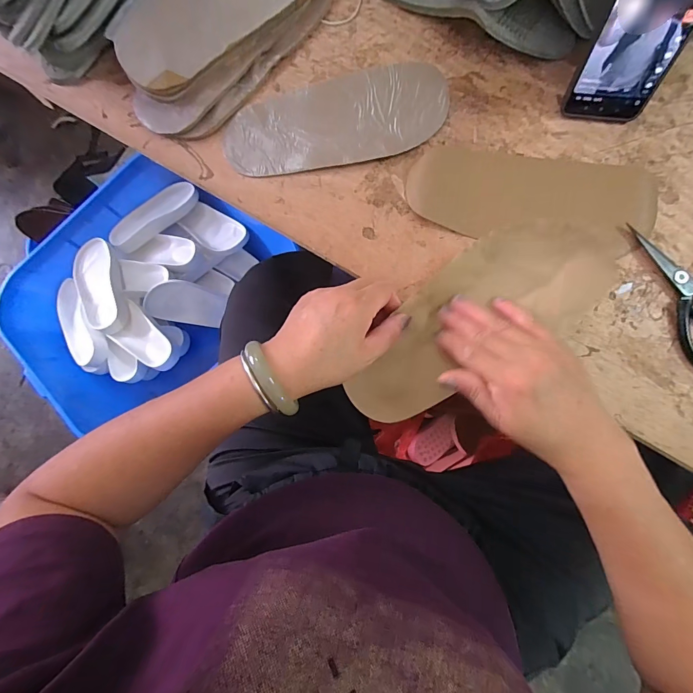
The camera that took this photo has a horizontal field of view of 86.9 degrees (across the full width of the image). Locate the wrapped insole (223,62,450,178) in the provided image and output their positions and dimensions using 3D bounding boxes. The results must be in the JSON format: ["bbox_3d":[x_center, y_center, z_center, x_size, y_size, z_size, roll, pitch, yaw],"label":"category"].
[{"bbox_3d":[-0.011,-0.246,0.400,0.242,0.008,0.104,-17,80,0],"label":"wrapped insole"}]

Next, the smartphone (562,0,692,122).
[{"bbox_3d":[0.262,-0.282,0.314,0.079,0.164,0.008,9,59,6],"label":"smartphone"}]

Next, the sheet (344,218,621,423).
[{"bbox_3d":[0.108,-0.021,0.329,0.248,0.016,0.101,-41,81,13],"label":"sheet"}]

